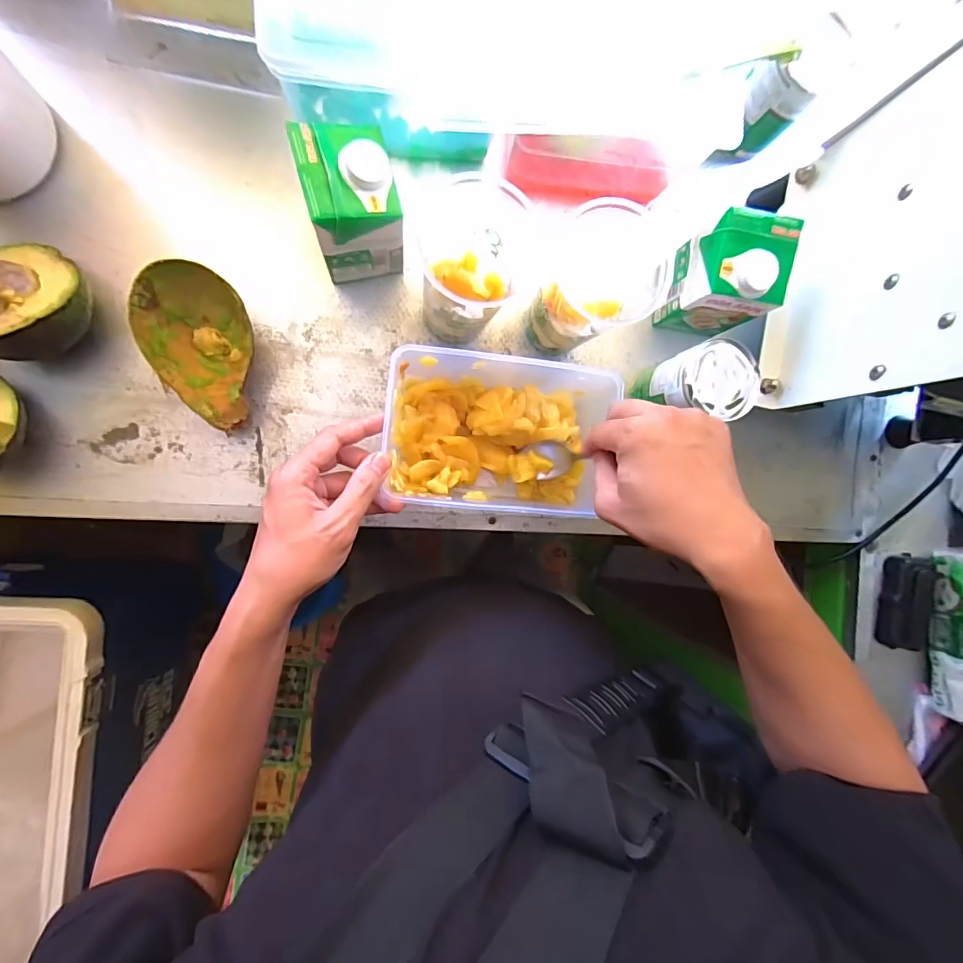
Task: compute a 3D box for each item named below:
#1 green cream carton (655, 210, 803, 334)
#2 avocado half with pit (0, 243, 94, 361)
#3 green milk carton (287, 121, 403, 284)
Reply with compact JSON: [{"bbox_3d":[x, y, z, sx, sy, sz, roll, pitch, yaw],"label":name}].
[{"bbox_3d":[0.231,-0.197,0.461,0.082,0.113,0.078,4,90,-10],"label":"green cream carton"},{"bbox_3d":[-0.373,-0.146,0.387,0.079,0.075,0.093,35,86,-8],"label":"avocado half with pit"},{"bbox_3d":[-0.110,-0.232,0.406,0.078,0.115,0.079,-13,93,-9],"label":"green milk carton"}]

